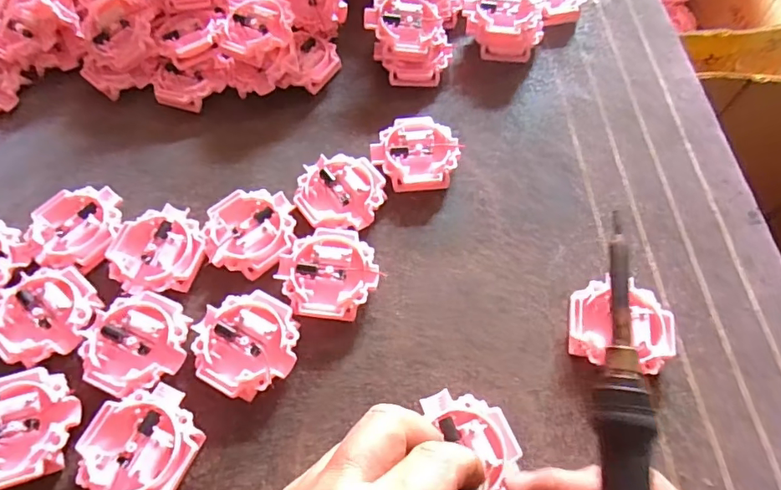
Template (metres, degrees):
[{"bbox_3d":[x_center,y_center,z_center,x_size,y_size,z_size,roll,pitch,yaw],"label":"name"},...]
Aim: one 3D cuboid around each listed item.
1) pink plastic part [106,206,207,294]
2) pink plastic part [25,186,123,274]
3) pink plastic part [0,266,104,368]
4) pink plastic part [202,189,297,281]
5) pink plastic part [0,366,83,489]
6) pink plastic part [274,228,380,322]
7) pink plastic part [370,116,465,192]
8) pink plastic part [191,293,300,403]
[{"bbox_3d":[-0.134,0.005,0.289,0.051,0.013,0.052,0,62,0],"label":"pink plastic part"},{"bbox_3d":[-0.187,-0.010,0.299,0.051,0.014,0.053,0,62,0],"label":"pink plastic part"},{"bbox_3d":[-0.187,0.040,0.272,0.051,0.016,0.051,0,62,0],"label":"pink plastic part"},{"bbox_3d":[-0.082,-0.006,0.295,0.050,0.017,0.052,-6,62,-3],"label":"pink plastic part"},{"bbox_3d":[-0.180,0.090,0.244,0.049,0.016,0.052,0,62,0],"label":"pink plastic part"},{"bbox_3d":[-0.035,0.017,0.281,0.054,0.015,0.052,0,62,0],"label":"pink plastic part"},{"bbox_3d":[0.017,-0.058,0.322,0.055,0.016,0.052,-4,62,-2],"label":"pink plastic part"},{"bbox_3d":[-0.076,0.052,0.263,0.053,0.015,0.051,0,62,0],"label":"pink plastic part"}]

